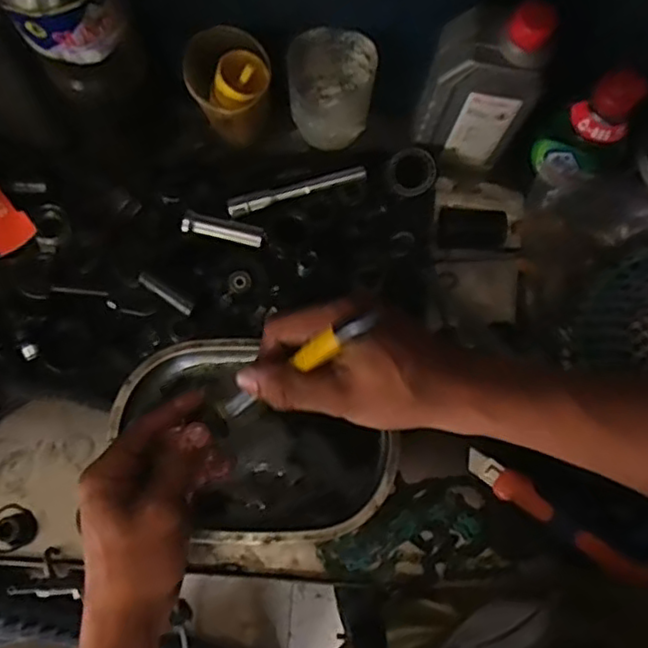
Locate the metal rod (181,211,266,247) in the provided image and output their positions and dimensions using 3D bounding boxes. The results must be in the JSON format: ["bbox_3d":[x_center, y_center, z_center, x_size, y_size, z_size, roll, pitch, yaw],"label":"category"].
[{"bbox_3d":[-0.085,-0.081,0.567,0.070,0.019,0.017,7,74,0],"label":"metal rod"}]

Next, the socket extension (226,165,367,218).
[{"bbox_3d":[-0.023,-0.118,0.584,0.125,0.012,0.017,-19,75,-7],"label":"socket extension"}]

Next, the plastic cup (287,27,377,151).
[{"bbox_3d":[0.005,-0.198,0.561,0.070,0.082,0.058,15,74,2],"label":"plastic cup"}]

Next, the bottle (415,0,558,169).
[{"bbox_3d":[0.122,-0.185,0.529,0.087,0.174,0.053,22,74,4],"label":"bottle"}]

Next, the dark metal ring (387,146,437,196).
[{"bbox_3d":[0.078,-0.136,0.585,0.042,0.008,0.042,2,99,13],"label":"dark metal ring"}]

